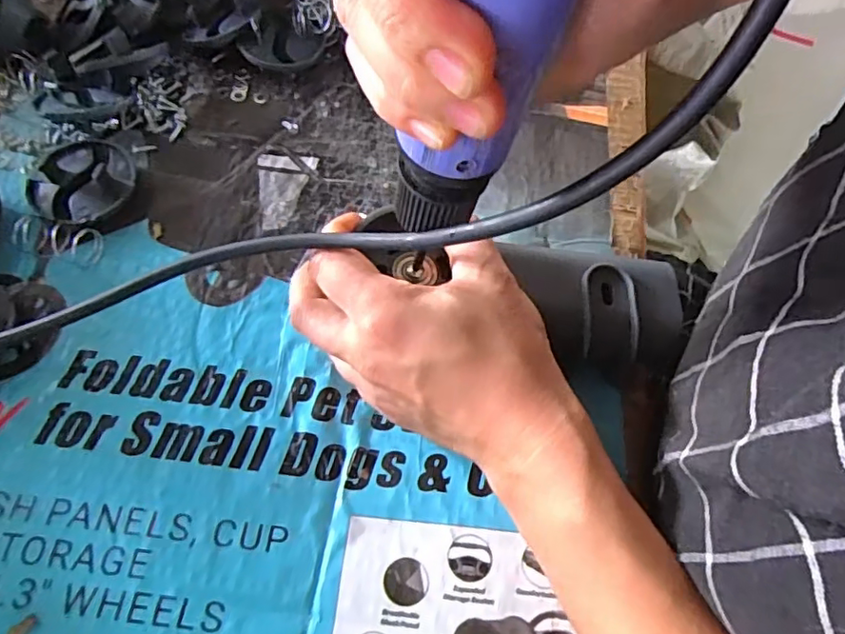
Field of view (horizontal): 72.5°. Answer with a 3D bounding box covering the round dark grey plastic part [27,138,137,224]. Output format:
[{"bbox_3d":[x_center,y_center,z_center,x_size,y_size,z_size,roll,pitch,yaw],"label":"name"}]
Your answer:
[{"bbox_3d":[-0.191,-0.076,0.327,0.056,0.019,0.060,1,63,-1],"label":"round dark grey plastic part"}]

